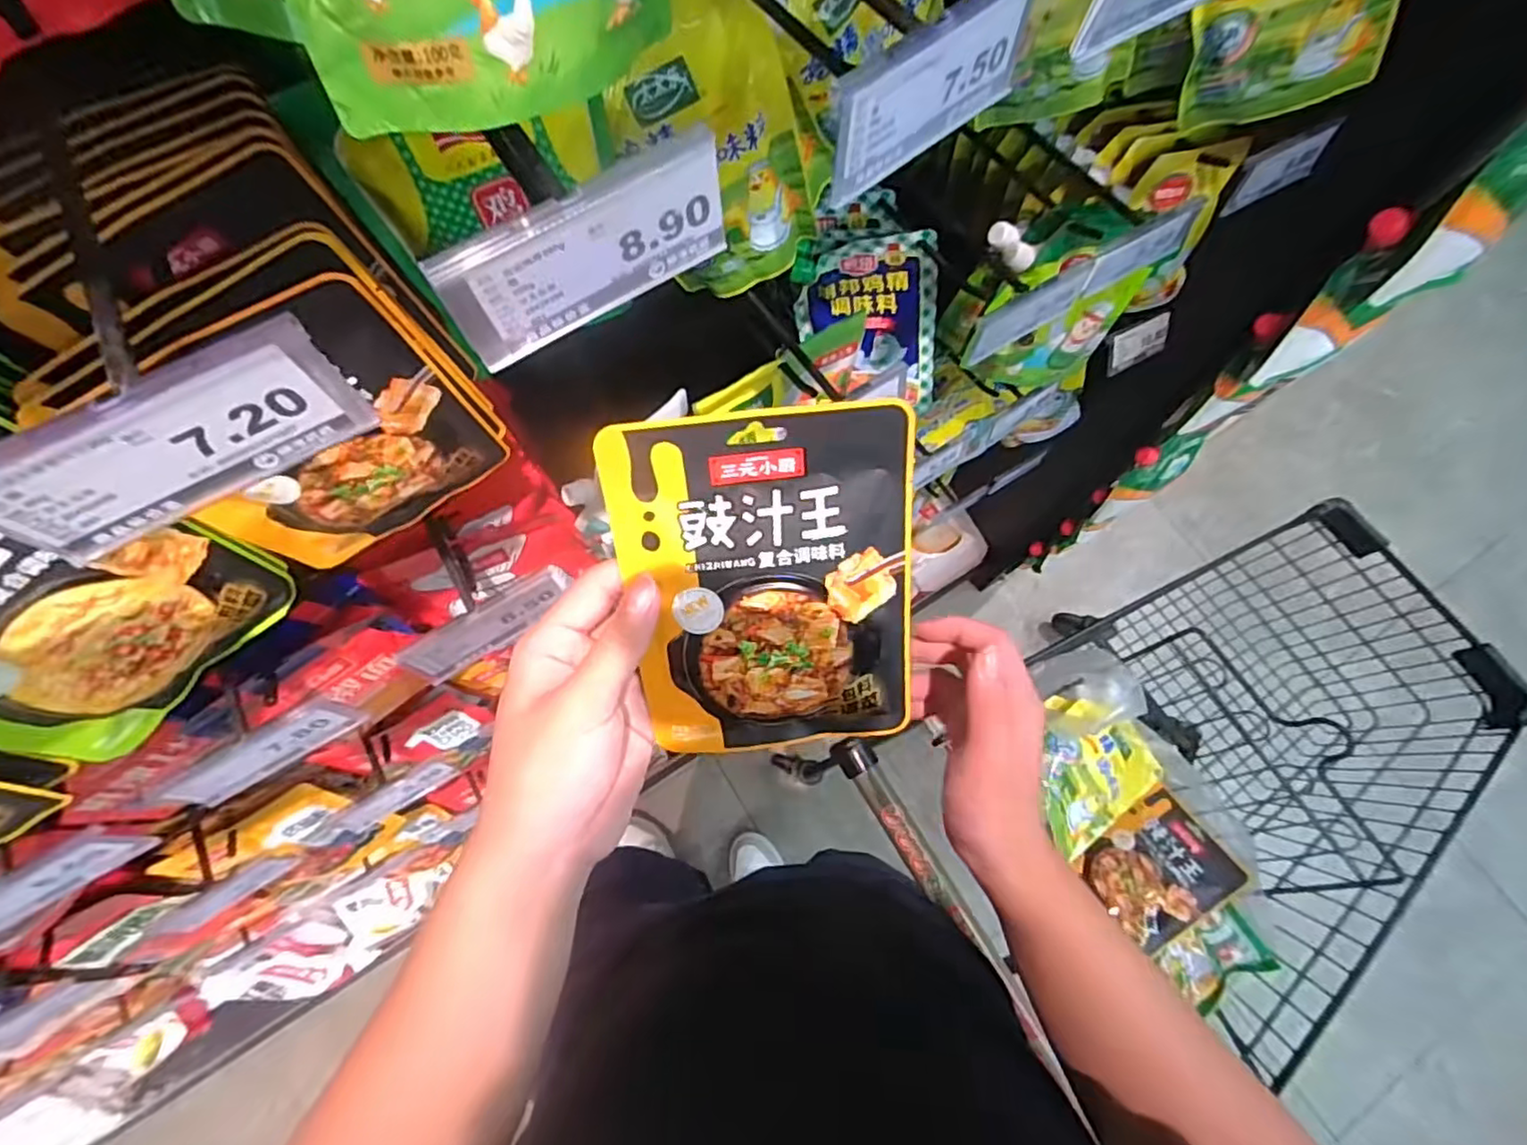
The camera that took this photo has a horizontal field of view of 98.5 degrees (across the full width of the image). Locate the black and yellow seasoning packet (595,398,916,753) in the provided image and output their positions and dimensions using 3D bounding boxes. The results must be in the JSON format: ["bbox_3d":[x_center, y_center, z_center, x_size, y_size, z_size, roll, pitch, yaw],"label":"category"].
[{"bbox_3d":[0.004,0.012,0.295,0.125,0.009,0.163,-6,114,-1],"label":"black and yellow seasoning packet"}]

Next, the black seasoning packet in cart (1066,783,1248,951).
[{"bbox_3d":[0.423,0.318,0.704,0.154,0.027,0.114,-27,57,-19],"label":"black seasoning packet in cart"}]

